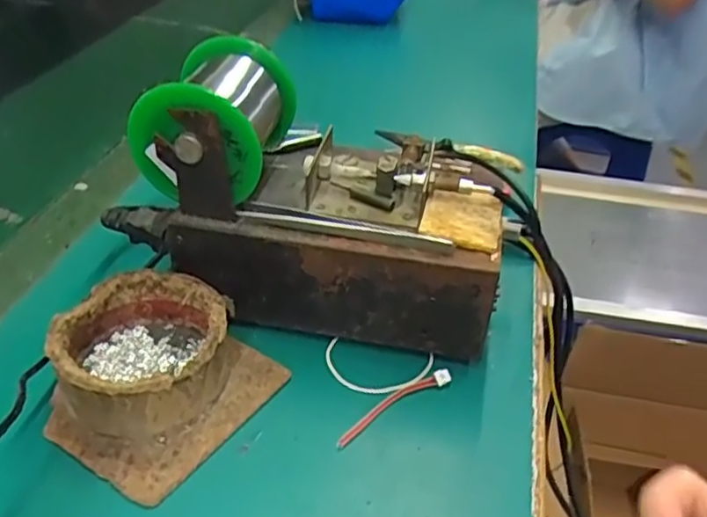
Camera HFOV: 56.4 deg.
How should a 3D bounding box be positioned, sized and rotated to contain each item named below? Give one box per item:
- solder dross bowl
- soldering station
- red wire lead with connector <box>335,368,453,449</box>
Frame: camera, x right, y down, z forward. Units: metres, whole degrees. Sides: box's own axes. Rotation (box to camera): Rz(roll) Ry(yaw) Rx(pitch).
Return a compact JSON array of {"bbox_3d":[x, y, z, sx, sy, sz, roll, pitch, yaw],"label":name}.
[{"bbox_3d":[-0.106,0.047,0.339,0.082,0.041,0.079,2,37,-2],"label":"solder dross bowl"},{"bbox_3d":[-0.023,-0.039,0.386,0.223,0.133,0.122,7,37,4],"label":"soldering station"},{"bbox_3d":[0.021,0.075,0.345,0.074,0.009,0.011,-22,44,-30],"label":"red wire lead with connector"}]

